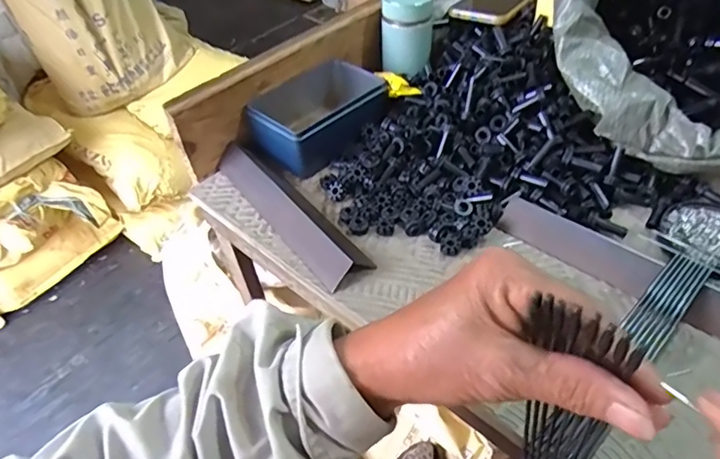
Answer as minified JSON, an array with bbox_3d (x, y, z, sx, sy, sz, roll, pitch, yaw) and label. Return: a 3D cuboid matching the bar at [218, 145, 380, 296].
[{"bbox_3d":[-0.074,-0.026,0.540,0.048,0.032,0.241,-29,49,-22],"label":"bar"}]

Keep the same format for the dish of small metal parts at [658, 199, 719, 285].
[{"bbox_3d":[0.322,0.008,0.484,0.081,0.015,0.084,-3,45,3],"label":"dish of small metal parts"}]

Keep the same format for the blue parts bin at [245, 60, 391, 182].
[{"bbox_3d":[-0.049,-0.135,0.629,0.158,0.057,0.113,-31,50,-23],"label":"blue parts bin"}]

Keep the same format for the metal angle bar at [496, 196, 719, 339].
[{"bbox_3d":[0.244,0.047,0.445,0.038,0.028,0.277,-36,52,-27],"label":"metal angle bar"}]

